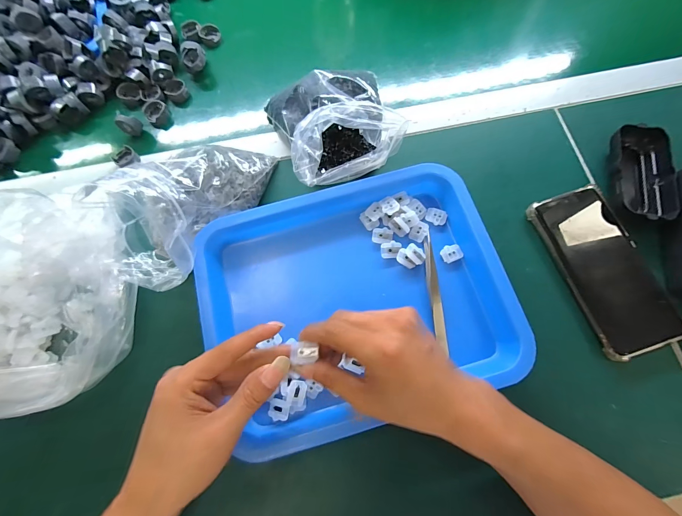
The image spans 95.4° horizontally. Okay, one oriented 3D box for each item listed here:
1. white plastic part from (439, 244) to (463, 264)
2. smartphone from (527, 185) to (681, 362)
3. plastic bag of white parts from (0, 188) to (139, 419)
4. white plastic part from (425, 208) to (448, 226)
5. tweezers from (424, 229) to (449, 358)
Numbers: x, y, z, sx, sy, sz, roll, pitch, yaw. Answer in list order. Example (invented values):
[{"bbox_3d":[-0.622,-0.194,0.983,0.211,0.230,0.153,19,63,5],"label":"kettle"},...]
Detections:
[{"bbox_3d":[0.115,-0.005,0.323,0.021,0.005,0.018,-26,75,-5],"label":"white plastic part"},{"bbox_3d":[0.265,0.008,0.312,0.079,0.017,0.166,-18,75,-3],"label":"smartphone"},{"bbox_3d":[-0.291,0.044,0.258,0.160,0.120,0.168,-6,74,0],"label":"plastic bag of white parts"},{"bbox_3d":[0.103,-0.045,0.334,0.021,0.004,0.017,23,76,8],"label":"white plastic part"},{"bbox_3d":[0.092,0.032,0.306,0.012,0.014,0.118,-4,74,1],"label":"tweezers"}]

